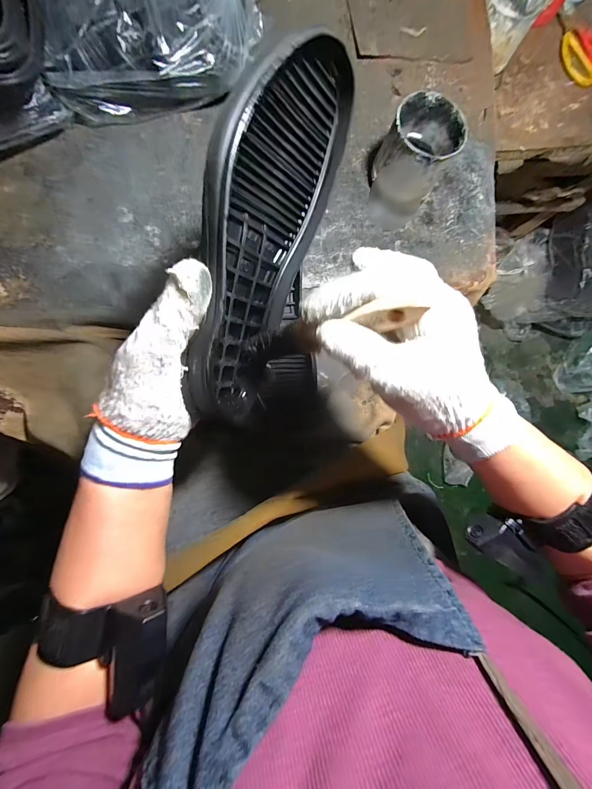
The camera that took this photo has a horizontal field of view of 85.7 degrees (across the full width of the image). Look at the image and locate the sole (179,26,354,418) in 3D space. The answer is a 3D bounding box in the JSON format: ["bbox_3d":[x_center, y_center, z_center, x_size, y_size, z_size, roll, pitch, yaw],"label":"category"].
[{"bbox_3d":[-0.029,-0.112,0.240,0.035,0.106,0.276,22,98,27],"label":"sole"}]

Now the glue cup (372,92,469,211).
[{"bbox_3d":[0.155,-0.313,0.415,0.086,0.089,0.098,29,82,-1],"label":"glue cup"}]

